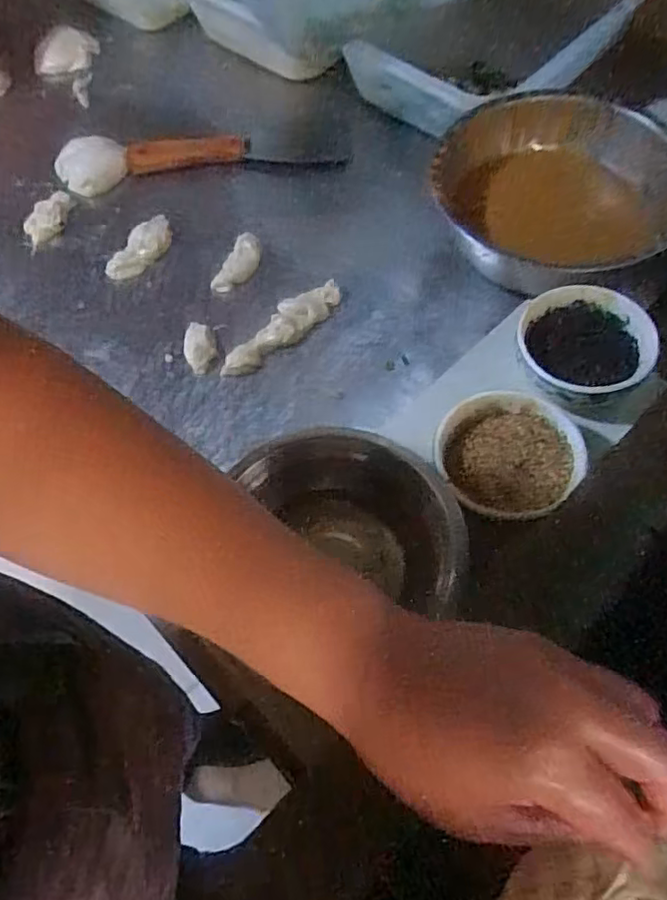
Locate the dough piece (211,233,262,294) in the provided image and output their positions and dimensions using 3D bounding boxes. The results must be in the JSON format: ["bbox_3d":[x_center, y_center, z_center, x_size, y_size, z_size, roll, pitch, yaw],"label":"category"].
[{"bbox_3d":[-0.086,-0.169,0.569,0.026,0.016,0.063,21,64,15],"label":"dough piece"}]

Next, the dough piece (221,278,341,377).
[{"bbox_3d":[-0.042,-0.102,0.526,0.033,0.020,0.120,35,68,21],"label":"dough piece"}]

